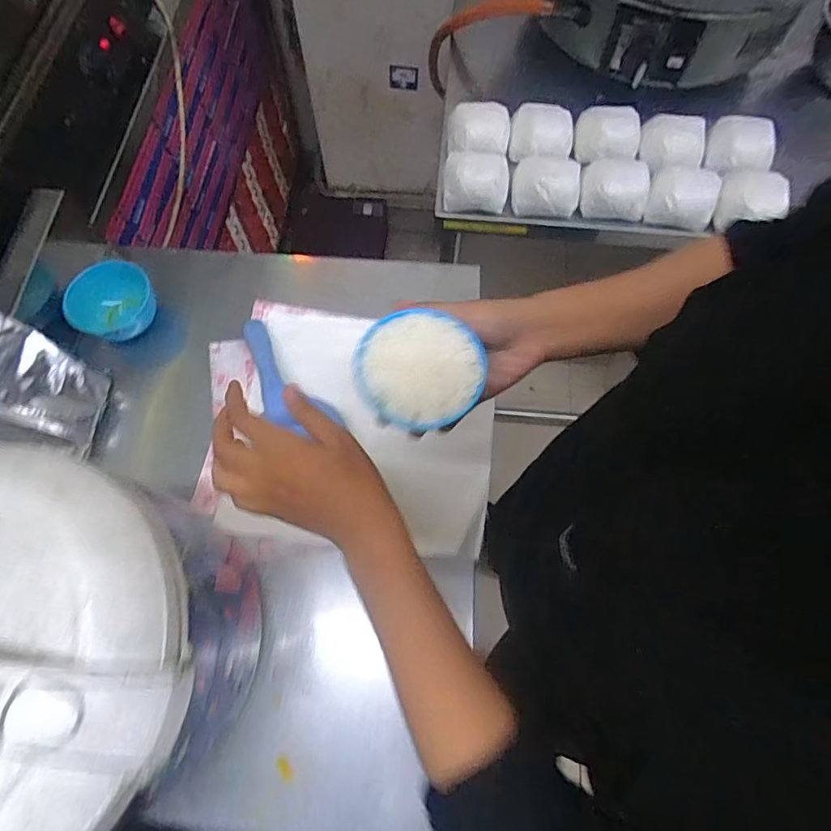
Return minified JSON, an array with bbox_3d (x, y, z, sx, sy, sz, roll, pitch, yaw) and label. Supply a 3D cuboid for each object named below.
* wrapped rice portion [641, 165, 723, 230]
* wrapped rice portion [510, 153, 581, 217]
[{"bbox_3d":[0.336,-0.280,0.634,0.084,0.034,0.065,9,70,3],"label":"wrapped rice portion"},{"bbox_3d":[0.165,-0.295,0.633,0.083,0.044,0.067,7,69,2],"label":"wrapped rice portion"}]

